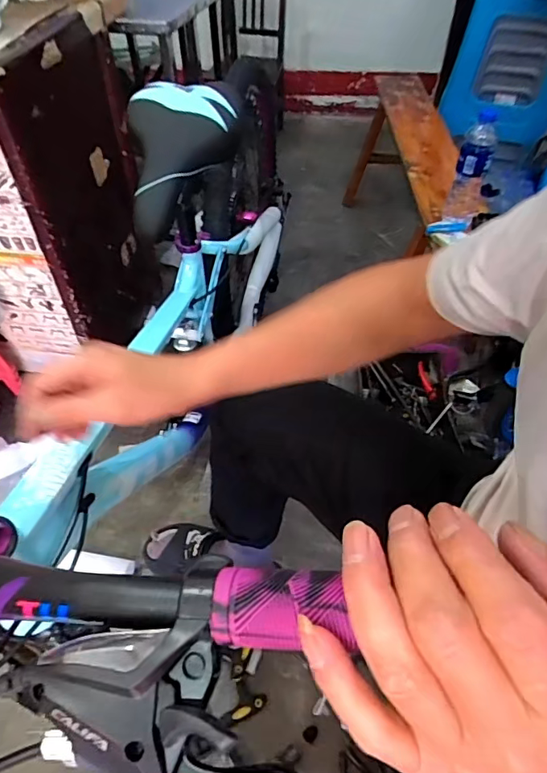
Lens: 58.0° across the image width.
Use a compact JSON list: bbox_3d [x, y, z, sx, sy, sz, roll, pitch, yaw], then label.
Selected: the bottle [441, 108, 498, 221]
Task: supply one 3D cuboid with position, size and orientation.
[{"bbox_3d":[0.408,-0.435,1.025,0.071,0.219,0.066,17,50,13],"label":"bottle"}]

